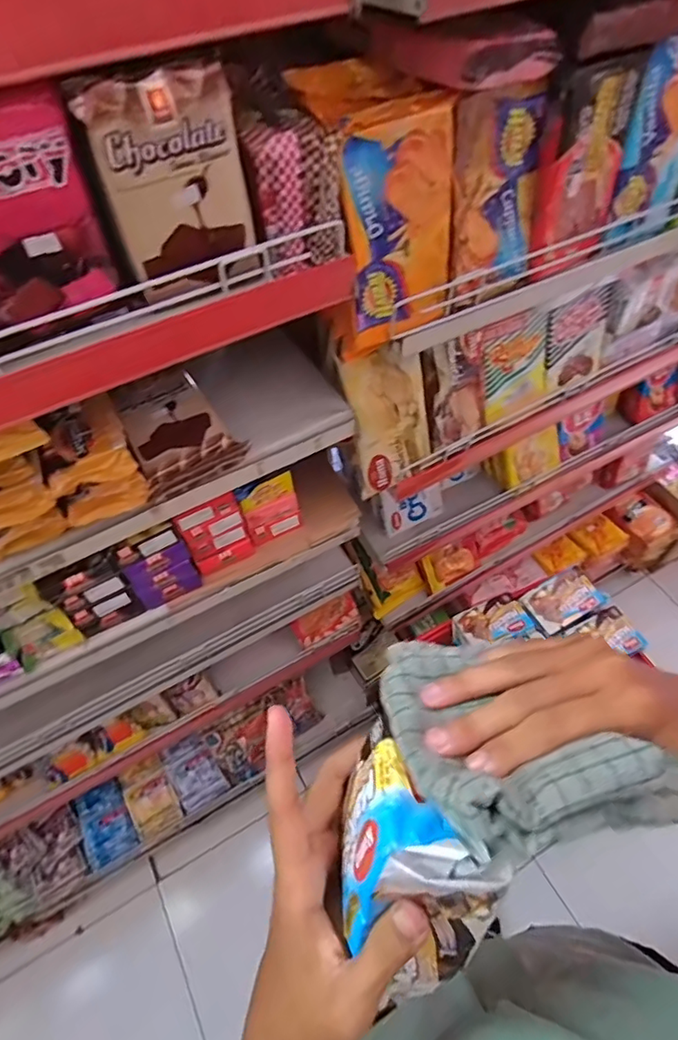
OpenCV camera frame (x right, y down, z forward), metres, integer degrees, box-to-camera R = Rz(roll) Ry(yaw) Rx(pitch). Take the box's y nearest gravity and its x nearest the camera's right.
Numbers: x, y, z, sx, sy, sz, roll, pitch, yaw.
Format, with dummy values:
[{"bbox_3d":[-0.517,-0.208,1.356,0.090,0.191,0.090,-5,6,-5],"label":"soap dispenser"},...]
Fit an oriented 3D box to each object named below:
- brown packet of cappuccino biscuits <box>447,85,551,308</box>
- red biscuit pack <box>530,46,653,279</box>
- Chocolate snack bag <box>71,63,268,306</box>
[{"bbox_3d":[0.155,-0.316,0.535,0.113,0.175,0.026,-27,47,-18],"label":"brown packet of cappuccino biscuits"},{"bbox_3d":[0.251,-0.353,0.546,0.099,0.181,0.032,-33,60,-19],"label":"red biscuit pack"},{"bbox_3d":[-0.111,-0.236,0.387,0.102,0.137,0.023,-24,58,-13],"label":"Chocolate snack bag"}]

